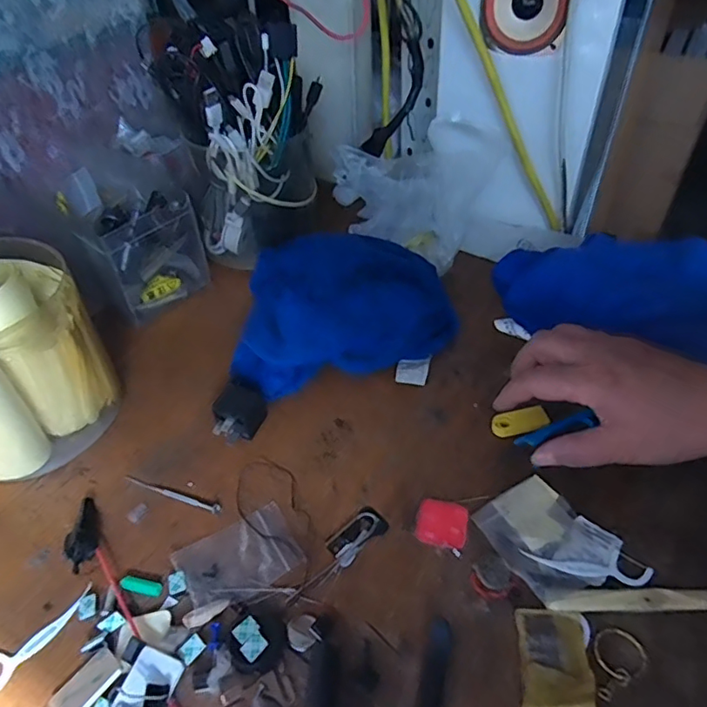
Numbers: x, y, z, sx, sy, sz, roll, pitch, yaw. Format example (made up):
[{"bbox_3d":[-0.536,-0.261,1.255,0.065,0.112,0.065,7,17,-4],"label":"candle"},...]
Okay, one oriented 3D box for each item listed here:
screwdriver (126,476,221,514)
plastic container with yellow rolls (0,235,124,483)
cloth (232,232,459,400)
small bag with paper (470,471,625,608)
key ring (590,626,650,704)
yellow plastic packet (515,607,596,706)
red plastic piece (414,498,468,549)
[{"bbox_3d":[-0.124,0.095,0.371,0.076,0.004,0.007,15,47,17],"label":"screwdriver"},{"bbox_3d":[-0.262,-0.002,0.394,0.146,0.125,0.126,30,53,30],"label":"plastic container with yellow rolls"},{"bbox_3d":[-0.007,-0.046,0.466,0.185,0.052,0.160,-5,44,-2],"label":"cloth"},{"bbox_3d":[0.118,0.111,0.333,0.062,0.004,0.071,-26,48,-22],"label":"small bag with paper"},{"bbox_3d":[0.136,0.159,0.285,0.037,0.004,0.025,-23,47,-20],"label":"key ring"},{"bbox_3d":[0.105,0.157,0.281,0.034,0.016,0.053,4,44,7],"label":"yellow plastic packet"},{"bbox_3d":[0.057,0.108,0.348,0.031,0.004,0.031,10,45,13],"label":"red plastic piece"}]

